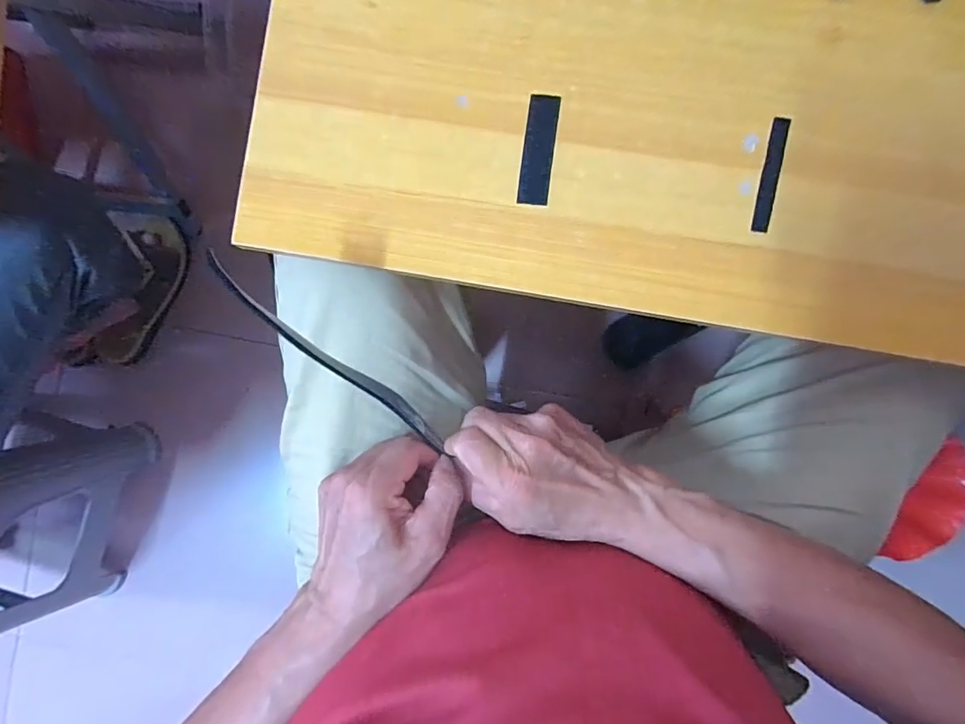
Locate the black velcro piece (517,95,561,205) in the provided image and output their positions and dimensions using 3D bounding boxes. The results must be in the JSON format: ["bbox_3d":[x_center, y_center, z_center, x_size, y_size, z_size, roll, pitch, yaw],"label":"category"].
[{"bbox_3d":[0.036,-0.135,0.294,0.020,0.004,0.068,7,92,3],"label":"black velcro piece"}]

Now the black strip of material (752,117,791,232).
[{"bbox_3d":[0.178,-0.115,0.286,0.011,0.004,0.068,12,92,3],"label":"black strip of material"}]

